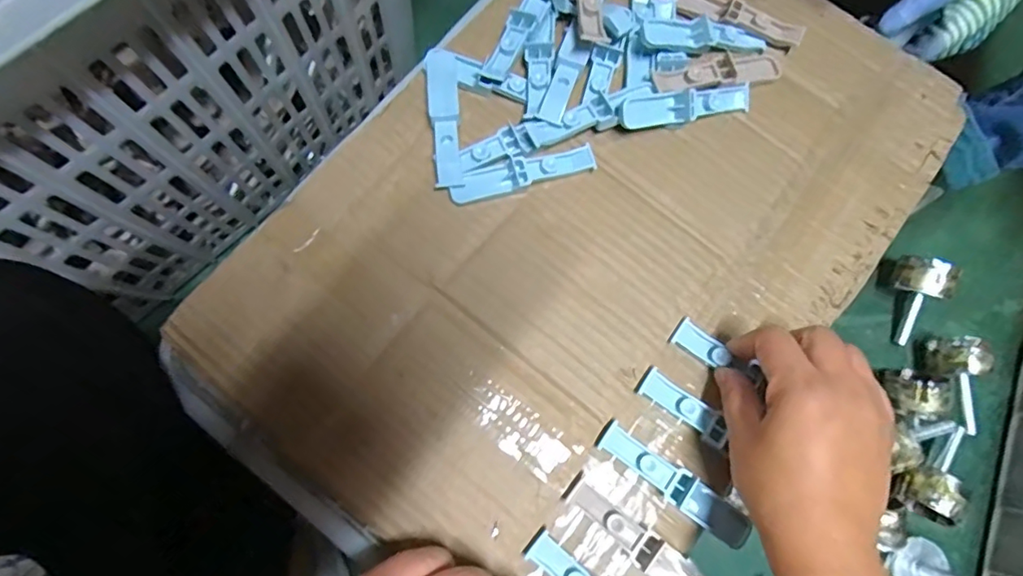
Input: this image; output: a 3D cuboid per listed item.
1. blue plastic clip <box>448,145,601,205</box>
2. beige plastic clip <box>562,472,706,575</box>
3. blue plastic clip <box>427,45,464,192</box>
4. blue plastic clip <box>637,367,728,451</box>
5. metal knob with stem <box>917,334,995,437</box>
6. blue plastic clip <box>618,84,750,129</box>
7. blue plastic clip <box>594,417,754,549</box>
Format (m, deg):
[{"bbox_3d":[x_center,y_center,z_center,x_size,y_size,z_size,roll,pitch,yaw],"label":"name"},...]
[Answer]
[{"bbox_3d":[0.007,-0.078,0.358,0.098,0.012,0.021,-17,78,-5],"label":"blue plastic clip"},{"bbox_3d":[0.075,0.149,0.308,0.101,0.012,0.021,39,79,7],"label":"beige plastic clip"},{"bbox_3d":[-0.046,-0.117,0.365,0.021,0.013,0.103,-4,77,-2],"label":"blue plastic clip"},{"bbox_3d":[0.108,0.075,0.330,0.059,0.009,0.018,35,78,7],"label":"blue plastic clip"},{"bbox_3d":[0.510,0.112,0.612,0.053,0.064,0.107,5,76,-1],"label":"metal knob with stem"},{"bbox_3d":[0.121,-0.125,0.364,0.099,0.023,0.019,-13,77,-4],"label":"blue plastic clip"},{"bbox_3d":[0.097,0.117,0.318,0.101,0.008,0.020,35,78,7],"label":"blue plastic clip"}]

